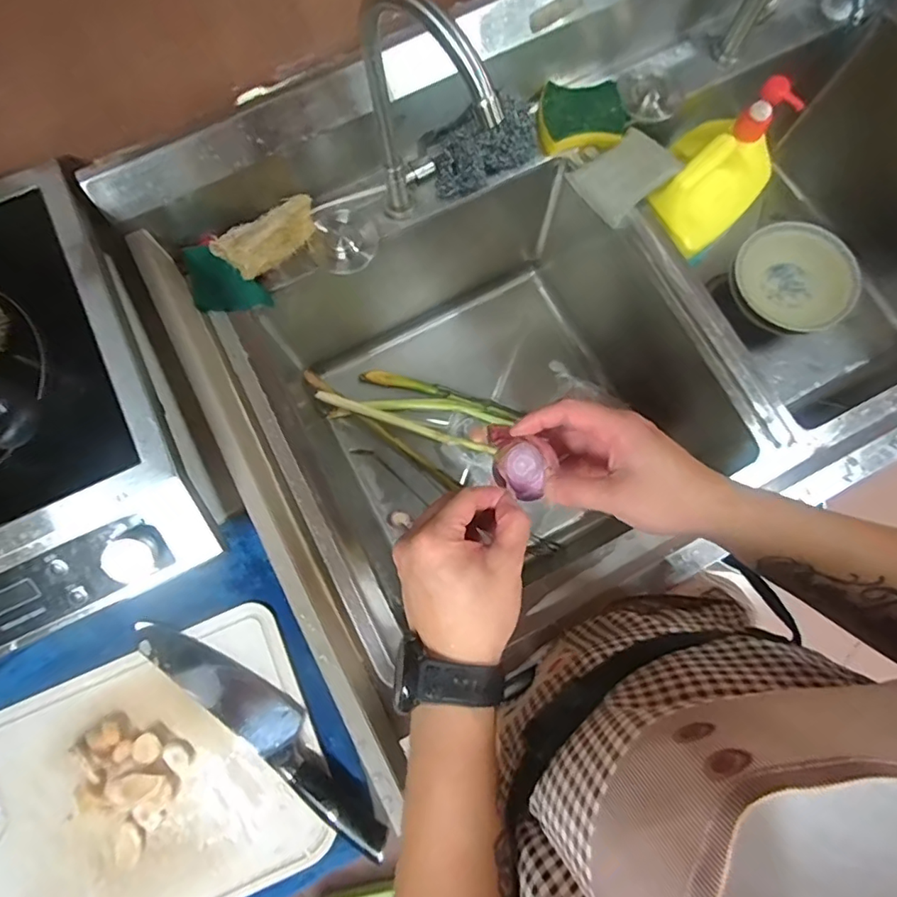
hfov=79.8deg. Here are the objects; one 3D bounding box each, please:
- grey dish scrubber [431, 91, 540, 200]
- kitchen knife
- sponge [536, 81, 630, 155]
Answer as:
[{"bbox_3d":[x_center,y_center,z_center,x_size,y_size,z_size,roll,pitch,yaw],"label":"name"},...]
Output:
[{"bbox_3d":[0.047,-0.374,0.653,0.147,0.042,0.070,-30,80,-5],"label":"grey dish scrubber"},{"bbox_3d":[-0.173,0.256,0.504,0.299,0.027,0.052,36,81,7],"label":"kitchen knife"},{"bbox_3d":[0.170,-0.420,0.677,0.111,0.021,0.086,-4,79,0],"label":"sponge"}]

